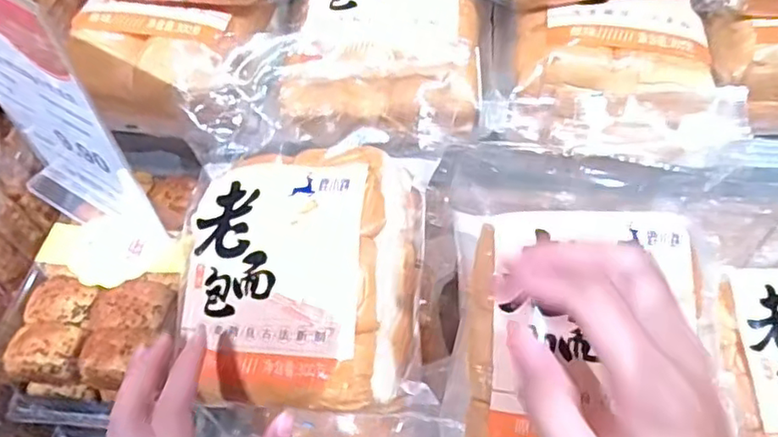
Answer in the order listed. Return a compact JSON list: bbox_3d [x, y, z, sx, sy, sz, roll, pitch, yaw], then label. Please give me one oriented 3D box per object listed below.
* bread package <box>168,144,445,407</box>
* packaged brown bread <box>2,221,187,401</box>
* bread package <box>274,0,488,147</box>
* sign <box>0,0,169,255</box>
[{"bbox_3d":[-0.060,0.038,0.407,0.150,0.076,0.167,2,81,12],"label":"bread package"},{"bbox_3d":[-0.217,0.072,0.476,0.116,0.051,0.143,-2,55,2],"label":"packaged brown bread"},{"bbox_3d":[0.002,-0.144,0.470,0.143,0.056,0.170,11,79,1],"label":"bread package"},{"bbox_3d":[-0.243,-0.060,0.443,0.144,0.188,0.043,28,61,21],"label":"sign"}]

